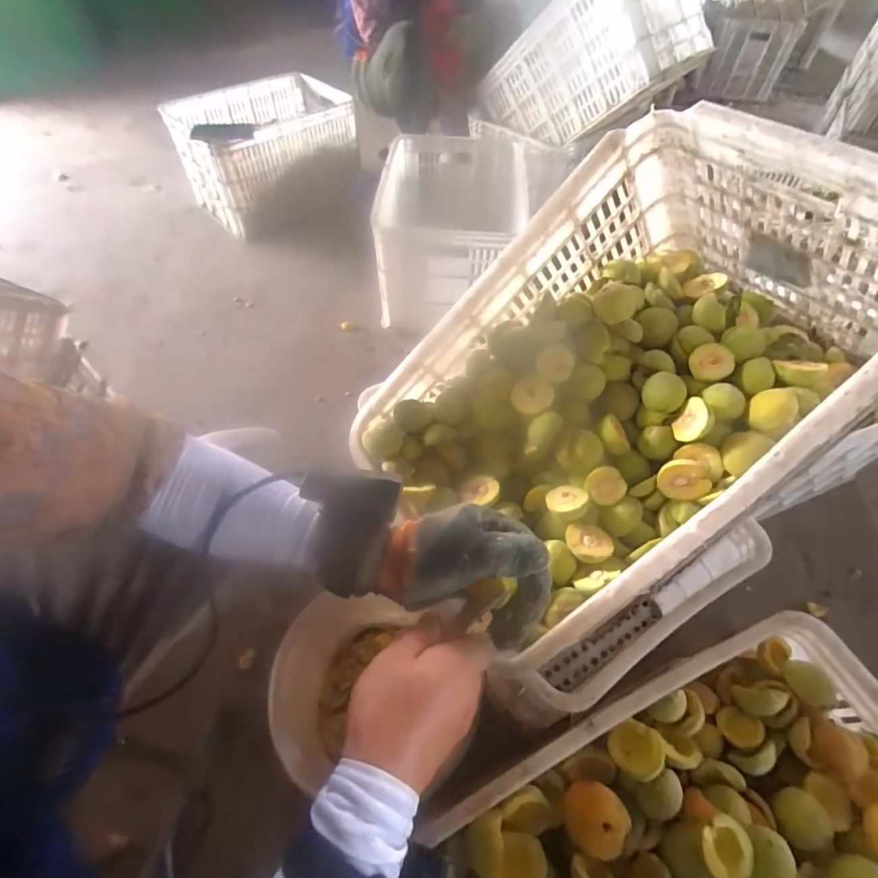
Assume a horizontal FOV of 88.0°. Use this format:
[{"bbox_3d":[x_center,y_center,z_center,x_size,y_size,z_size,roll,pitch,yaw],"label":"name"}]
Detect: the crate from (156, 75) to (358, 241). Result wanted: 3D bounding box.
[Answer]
[{"bbox_3d":[-0.582,-0.983,1.530,0.513,0.272,0.388,-35,61,-23],"label":"crate"}]

